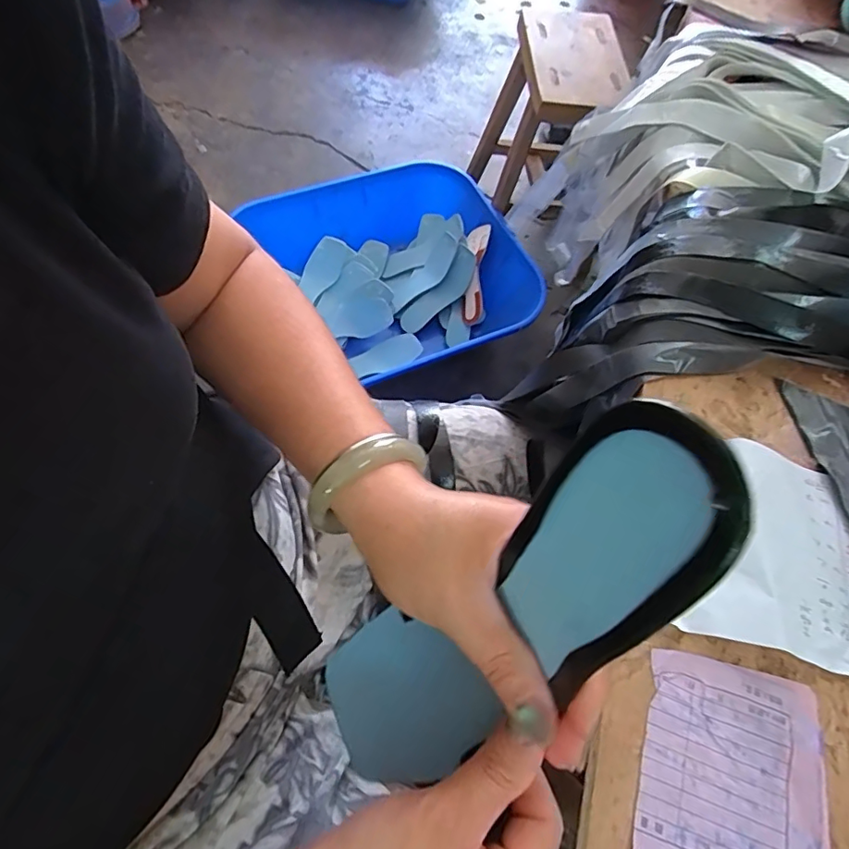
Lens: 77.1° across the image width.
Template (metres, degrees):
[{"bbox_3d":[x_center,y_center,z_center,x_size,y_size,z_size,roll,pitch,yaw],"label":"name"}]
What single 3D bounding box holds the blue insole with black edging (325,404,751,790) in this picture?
[{"bbox_3d":[0.025,0.081,0.219,0.033,0.239,0.064,-10,57,-44],"label":"blue insole with black edging"}]

